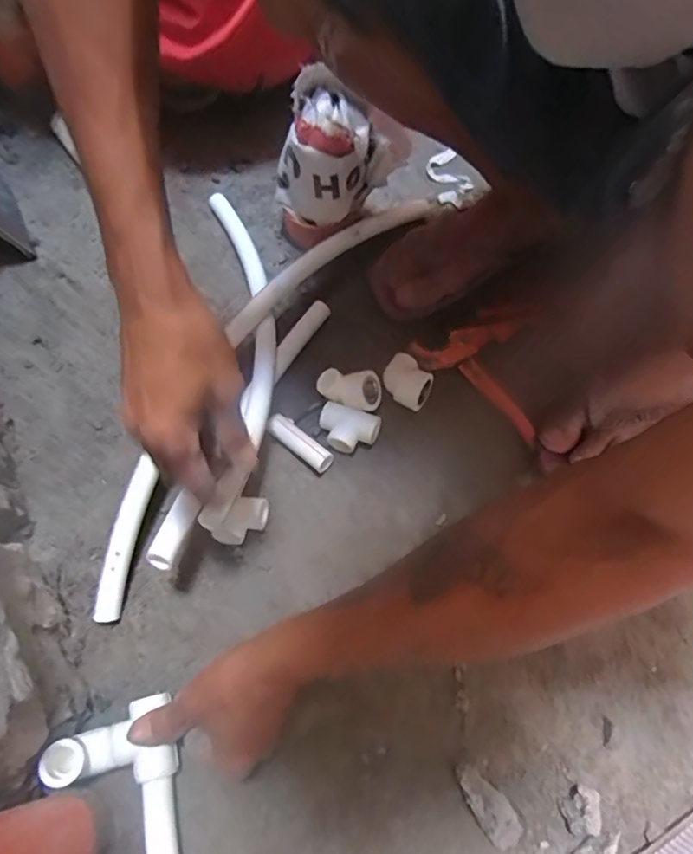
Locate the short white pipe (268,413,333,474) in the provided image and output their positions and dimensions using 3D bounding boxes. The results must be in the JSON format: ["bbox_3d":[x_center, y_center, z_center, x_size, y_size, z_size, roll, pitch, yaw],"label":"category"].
[{"bbox_3d":[-0.044,0.012,0.500,0.074,0.019,0.023,37,71,18],"label":"short white pipe"}]

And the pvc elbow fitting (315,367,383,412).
[{"bbox_3d":[0.003,-0.033,0.515,0.061,0.040,0.033,2,64,2],"label":"pvc elbow fitting"}]

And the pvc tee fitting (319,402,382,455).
[{"bbox_3d":[0.000,0.002,0.499,0.057,0.028,0.040,20,66,11],"label":"pvc tee fitting"}]

